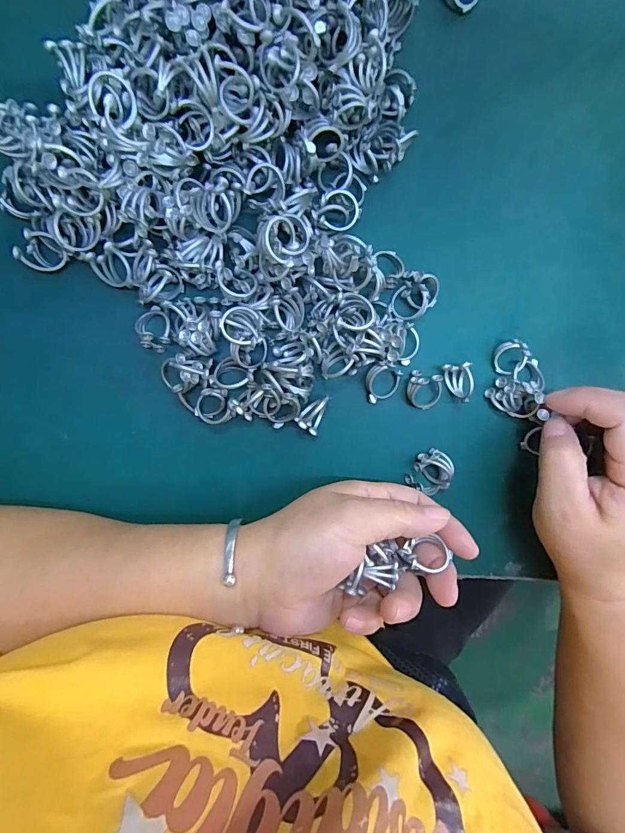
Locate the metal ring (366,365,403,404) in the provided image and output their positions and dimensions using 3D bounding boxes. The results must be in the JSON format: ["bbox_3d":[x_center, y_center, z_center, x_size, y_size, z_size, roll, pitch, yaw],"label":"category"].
[{"bbox_3d":[0.043,-0.019,0.249,0.021,0.006,0.023,0,95,-5],"label":"metal ring"}]

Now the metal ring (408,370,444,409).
[{"bbox_3d":[0.070,-0.016,0.251,0.022,0.008,0.022,0,95,-5],"label":"metal ring"}]

